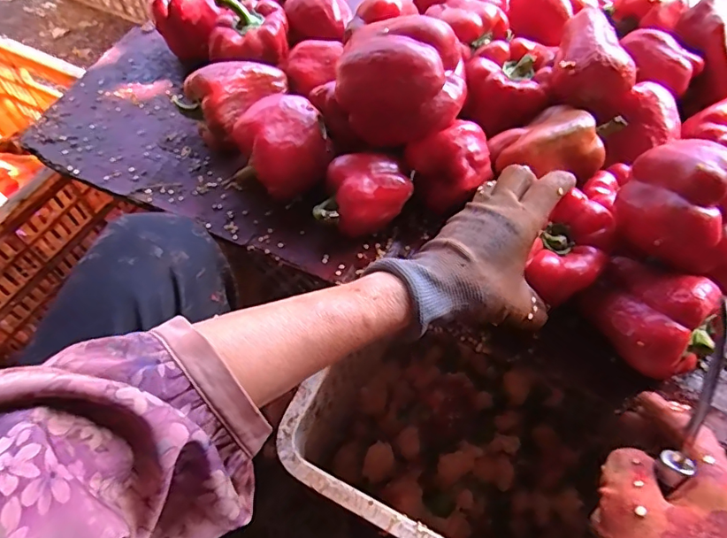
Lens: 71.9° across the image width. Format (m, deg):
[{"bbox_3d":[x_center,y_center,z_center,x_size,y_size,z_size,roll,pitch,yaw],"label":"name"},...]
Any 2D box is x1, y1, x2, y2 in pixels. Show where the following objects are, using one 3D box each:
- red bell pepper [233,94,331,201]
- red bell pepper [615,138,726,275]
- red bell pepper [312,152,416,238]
[{"bbox_3d":[-0.073,-0.101,0.448,0.082,0.079,0.064,-7,60,-4],"label":"red bell pepper"},{"bbox_3d":[0.222,-0.039,0.345,0.085,0.076,0.066,30,64,16],"label":"red bell pepper"},{"bbox_3d":[0.001,-0.060,0.440,0.077,0.061,0.059,1,59,1],"label":"red bell pepper"}]

